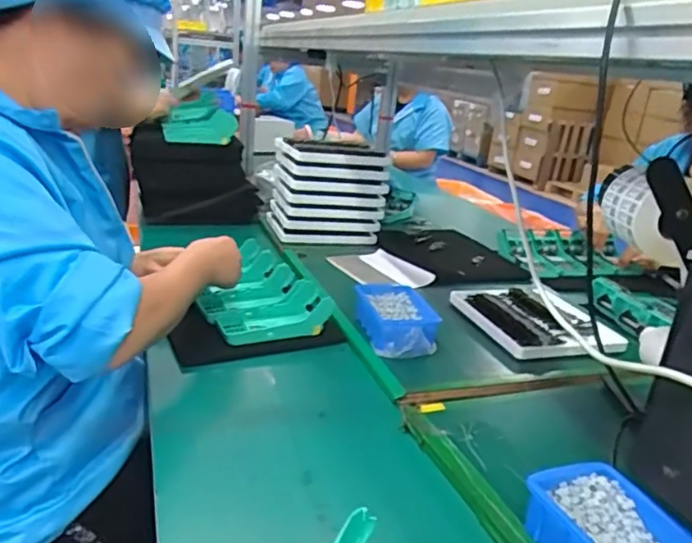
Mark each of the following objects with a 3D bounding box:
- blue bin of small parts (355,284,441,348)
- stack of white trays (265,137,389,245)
[{"bbox_3d":[0.079,0.073,0.918,0.118,0.052,0.164,4,20,-11],"label":"blue bin of small parts"},{"bbox_3d":[-0.050,-0.193,1.395,0.243,0.205,0.197,1,21,-20],"label":"stack of white trays"}]

